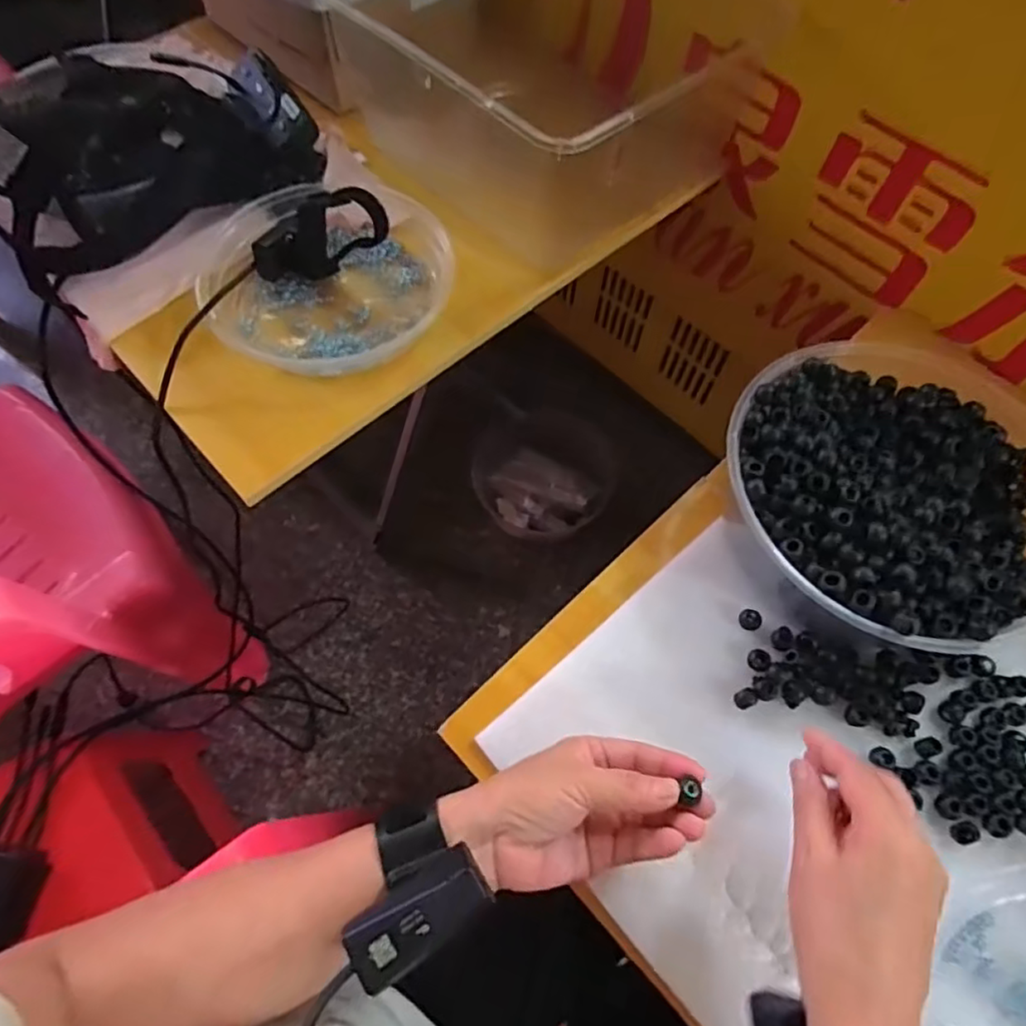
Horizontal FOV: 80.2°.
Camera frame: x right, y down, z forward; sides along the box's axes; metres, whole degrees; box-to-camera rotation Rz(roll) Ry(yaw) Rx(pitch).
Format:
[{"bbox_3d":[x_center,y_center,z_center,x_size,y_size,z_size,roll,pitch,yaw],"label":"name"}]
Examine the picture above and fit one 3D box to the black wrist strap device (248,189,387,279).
[{"bbox_3d":[-0.175,-0.253,0.562,0.143,0.064,0.054,-14,62,20],"label":"black wrist strap device"}]

